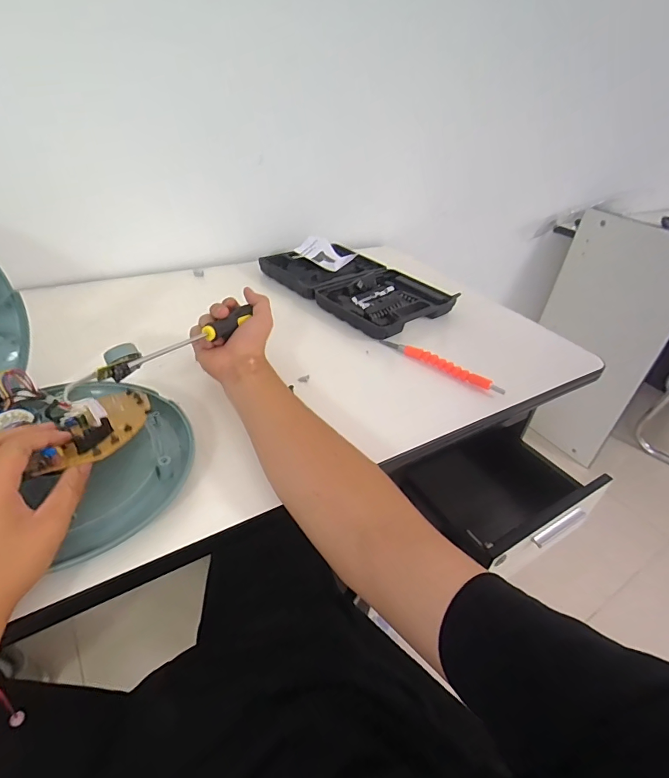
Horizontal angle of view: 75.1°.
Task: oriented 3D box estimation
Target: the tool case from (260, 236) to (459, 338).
[{"bbox_3d":[0.039,-0.197,0.828,0.207,0.048,0.336,-24,46,-36],"label":"tool case"}]

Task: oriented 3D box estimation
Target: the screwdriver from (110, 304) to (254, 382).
[{"bbox_3d":[-0.165,-0.054,0.498,0.024,0.023,0.188,29,42,28],"label":"screwdriver"}]

